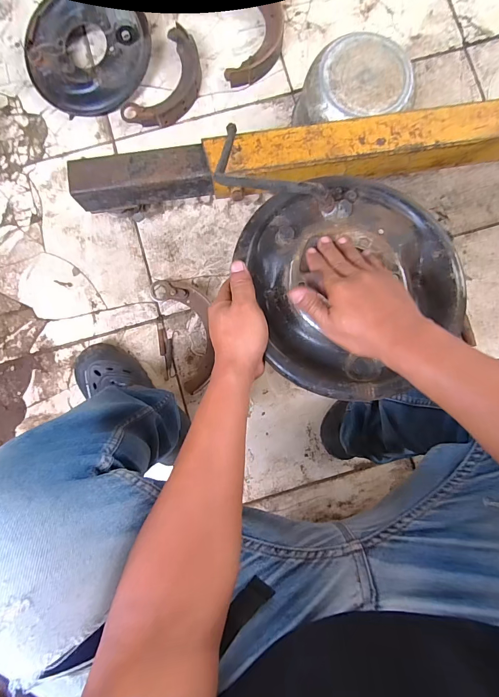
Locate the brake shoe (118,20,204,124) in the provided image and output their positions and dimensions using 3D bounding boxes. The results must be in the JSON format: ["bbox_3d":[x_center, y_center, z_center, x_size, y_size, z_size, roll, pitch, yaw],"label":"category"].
[{"bbox_3d":[-0.170,-0.562,0.731,0.120,0.031,0.223,32,88,1],"label":"brake shoe"}]

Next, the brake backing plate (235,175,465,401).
[{"bbox_3d":[0.125,-0.079,0.395,0.241,0.053,0.251,0,88,0],"label":"brake backing plate"}]

